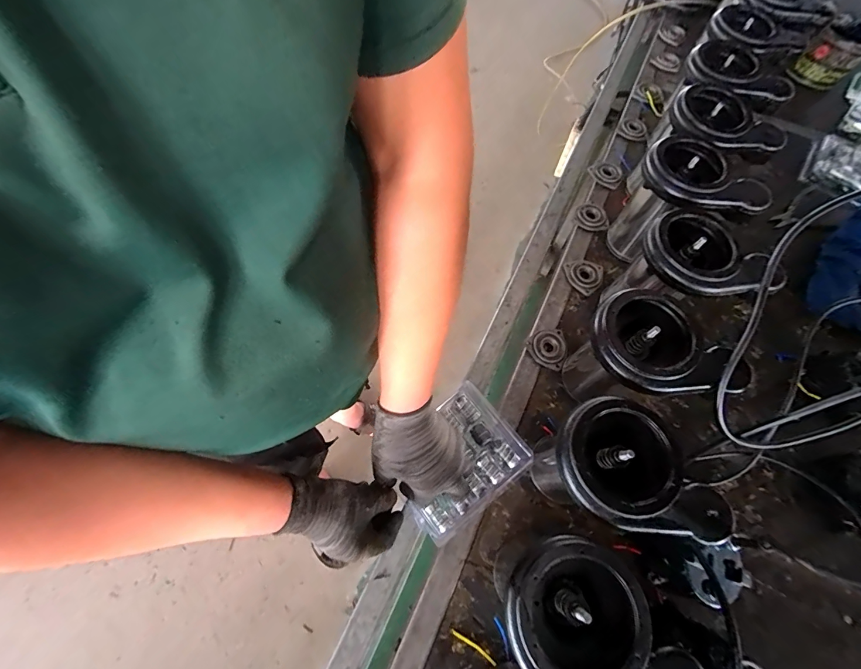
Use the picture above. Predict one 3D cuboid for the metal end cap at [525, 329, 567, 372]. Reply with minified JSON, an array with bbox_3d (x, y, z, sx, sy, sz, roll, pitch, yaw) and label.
[{"bbox_3d":[0.193,0.023,0.621,0.065,0.012,0.063,1,66,-2],"label":"metal end cap"}]

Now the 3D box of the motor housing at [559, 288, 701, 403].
[{"bbox_3d":[0.246,0.035,0.519,0.113,0.184,0.117,1,66,-2],"label":"motor housing"}]

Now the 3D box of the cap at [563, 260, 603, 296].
[{"bbox_3d":[0.271,-0.106,0.684,0.061,0.015,0.066,1,66,-2],"label":"cap"}]

